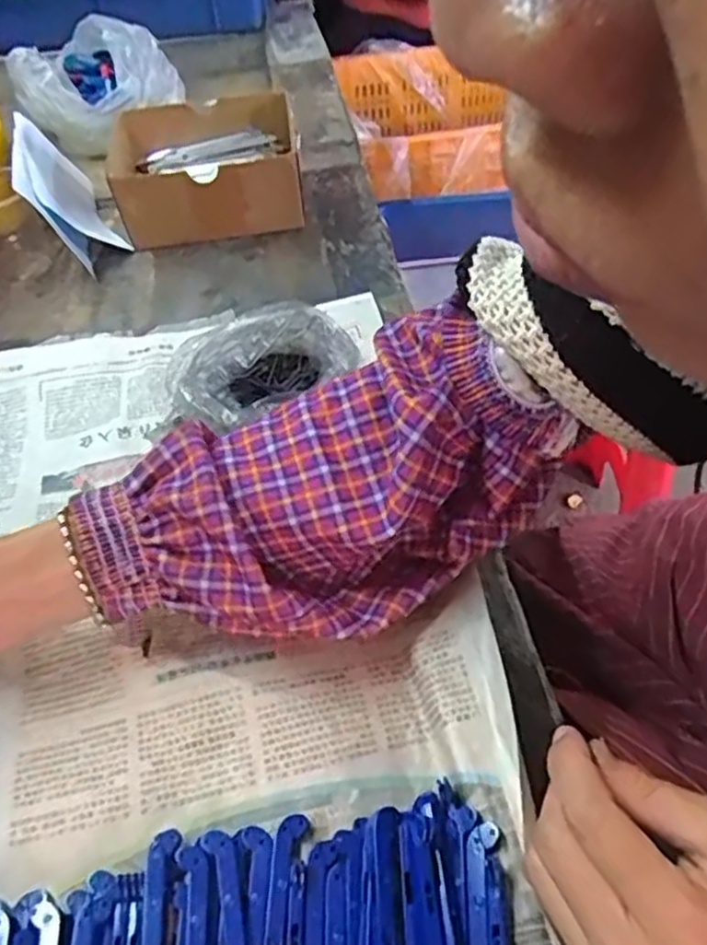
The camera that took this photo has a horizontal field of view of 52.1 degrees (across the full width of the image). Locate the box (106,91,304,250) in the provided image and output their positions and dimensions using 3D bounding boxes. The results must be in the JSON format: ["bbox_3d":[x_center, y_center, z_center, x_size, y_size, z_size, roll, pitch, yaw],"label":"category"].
[{"bbox_3d":[-0.130,-0.269,0.655,0.158,0.085,0.137,-14,50,-3],"label":"box"}]

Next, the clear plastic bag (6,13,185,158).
[{"bbox_3d":[-0.284,-0.434,0.796,0.162,0.082,0.151,12,53,19],"label":"clear plastic bag"}]

